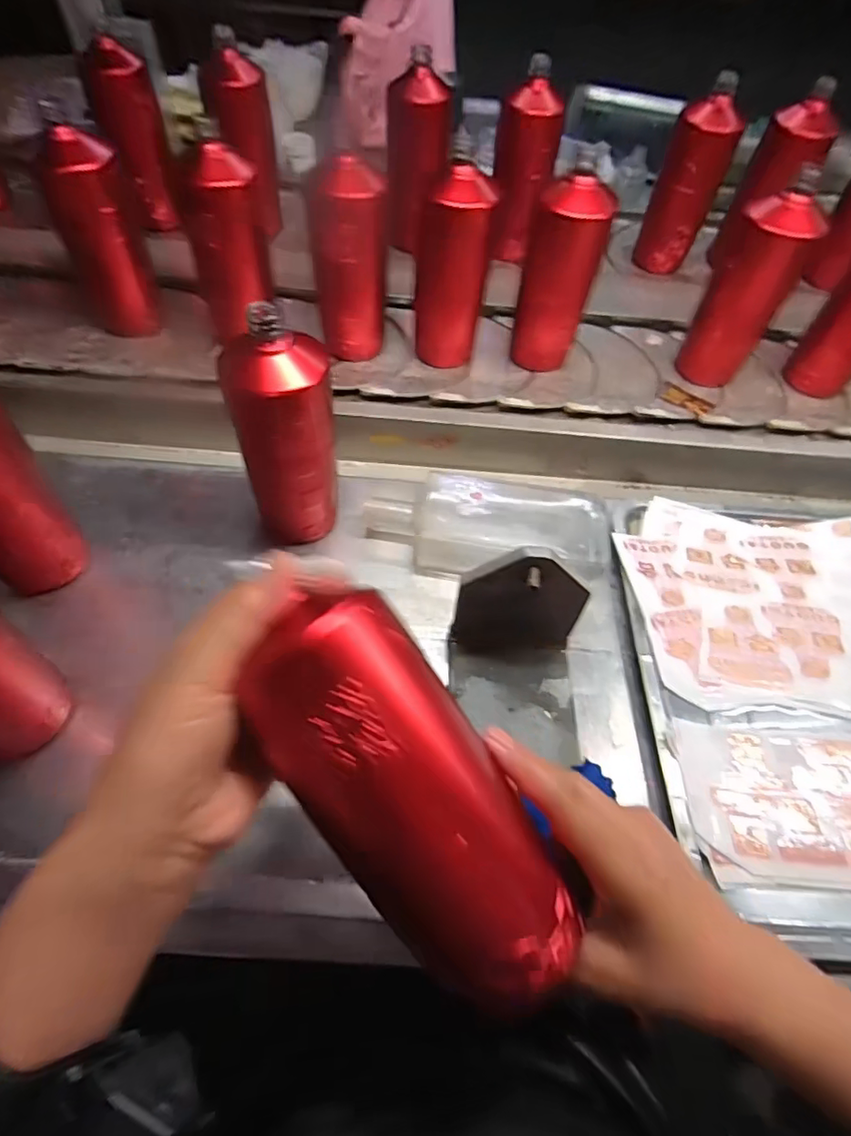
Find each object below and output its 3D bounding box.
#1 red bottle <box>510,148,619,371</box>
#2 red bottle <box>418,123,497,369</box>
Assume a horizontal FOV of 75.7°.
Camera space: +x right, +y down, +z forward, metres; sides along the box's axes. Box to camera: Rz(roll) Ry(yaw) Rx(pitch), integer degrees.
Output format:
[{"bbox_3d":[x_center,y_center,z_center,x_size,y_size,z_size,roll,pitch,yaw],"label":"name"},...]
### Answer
[{"bbox_3d":[0.142,-0.308,0.582,0.077,0.188,0.068,17,60,8],"label":"red bottle"},{"bbox_3d":[0.028,-0.314,0.581,0.075,0.188,0.065,1,59,-2],"label":"red bottle"}]

